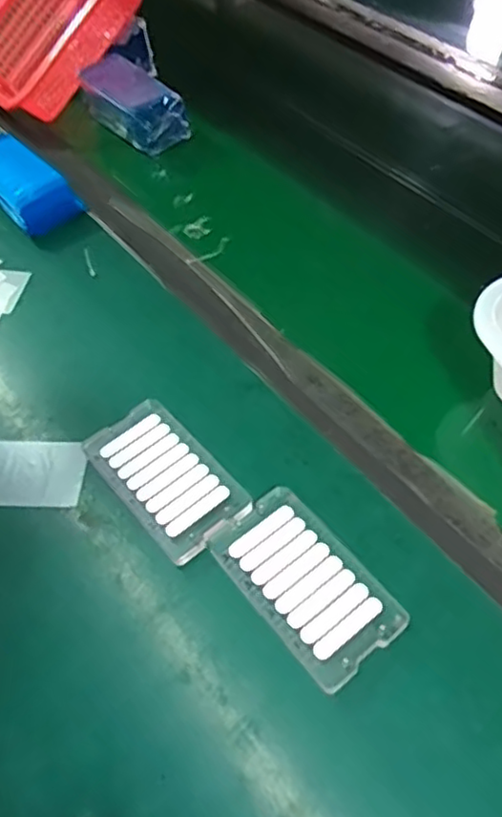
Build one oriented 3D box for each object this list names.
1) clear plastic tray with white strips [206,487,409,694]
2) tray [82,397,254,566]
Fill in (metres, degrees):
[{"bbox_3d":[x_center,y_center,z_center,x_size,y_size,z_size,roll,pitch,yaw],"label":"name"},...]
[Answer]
[{"bbox_3d":[0.034,0.110,0.421,0.070,0.010,0.120,-33,58,-20],"label":"clear plastic tray with white strips"},{"bbox_3d":[-0.061,0.049,0.472,0.067,0.012,0.123,-35,59,-22],"label":"tray"}]

